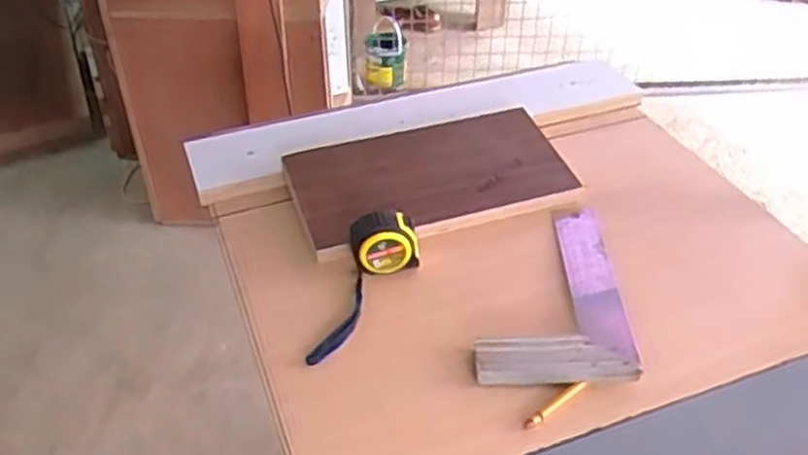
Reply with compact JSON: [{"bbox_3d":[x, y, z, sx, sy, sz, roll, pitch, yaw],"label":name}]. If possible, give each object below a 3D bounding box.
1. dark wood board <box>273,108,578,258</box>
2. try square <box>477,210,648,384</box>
[{"bbox_3d":[0.027,-0.060,0.850,0.298,0.025,0.171,-15,48,-16],"label":"dark wood board"},{"bbox_3d":[0.133,0.057,0.730,0.135,0.023,0.229,0,37,1],"label":"try square"}]

